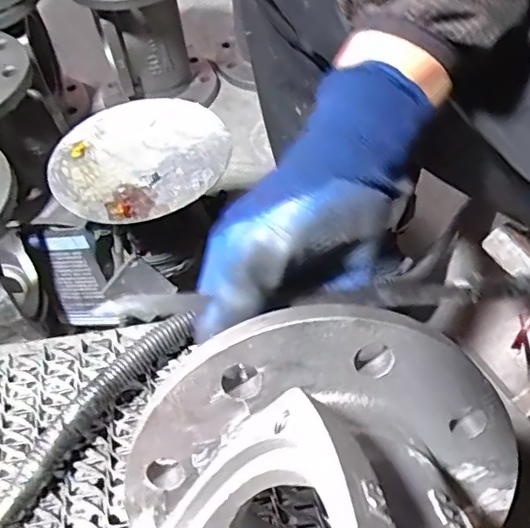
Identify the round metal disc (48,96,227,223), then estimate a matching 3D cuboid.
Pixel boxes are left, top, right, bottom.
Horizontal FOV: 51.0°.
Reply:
[{"bbox_3d":[-0.116,-0.102,0.523,0.157,0.011,0.165,-3,56,4],"label":"round metal disc"}]

